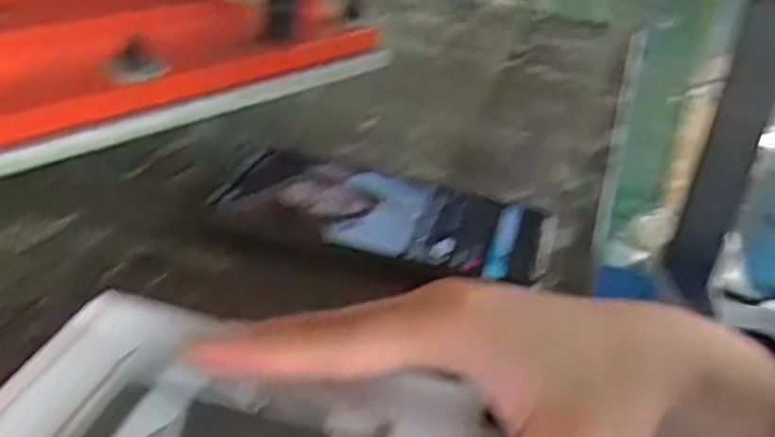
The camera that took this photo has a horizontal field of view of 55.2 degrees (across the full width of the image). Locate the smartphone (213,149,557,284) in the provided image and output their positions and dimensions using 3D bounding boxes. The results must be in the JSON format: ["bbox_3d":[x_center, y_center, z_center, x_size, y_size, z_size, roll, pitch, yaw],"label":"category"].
[{"bbox_3d":[-0.003,-0.001,0.375,0.163,0.015,0.079,13,31,15],"label":"smartphone"}]

